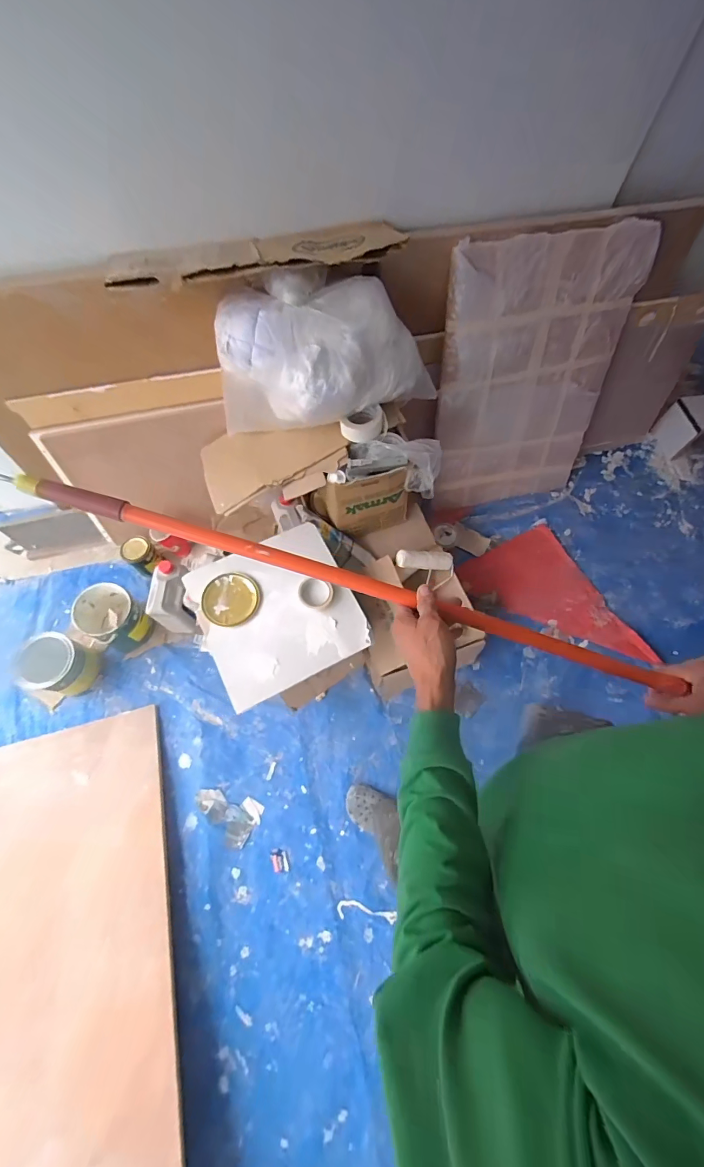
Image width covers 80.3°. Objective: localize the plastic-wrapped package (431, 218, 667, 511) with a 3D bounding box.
[{"bbox_3d":[0.596,-0.660,1.424,0.652,0.844,0.052,-15,46,-11],"label":"plastic-wrapped package"}]

